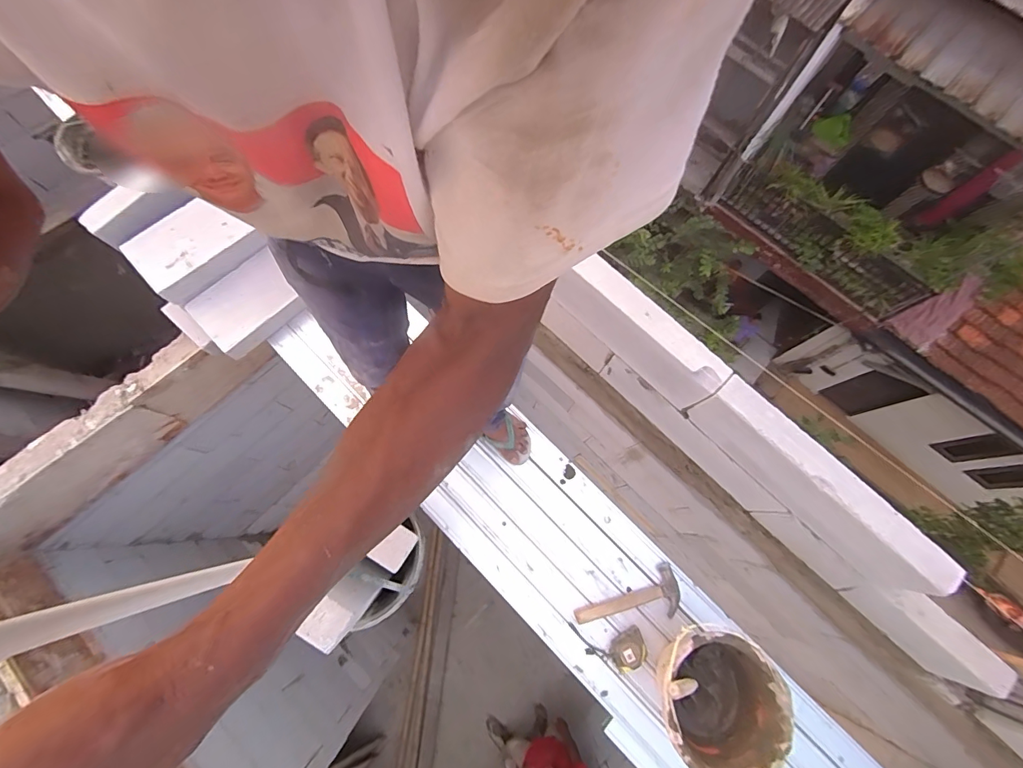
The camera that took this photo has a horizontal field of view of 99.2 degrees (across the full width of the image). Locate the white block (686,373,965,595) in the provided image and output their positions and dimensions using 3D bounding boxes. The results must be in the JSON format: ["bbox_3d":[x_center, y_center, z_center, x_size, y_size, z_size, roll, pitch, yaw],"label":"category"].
[{"bbox_3d":[0.682,0.230,1.012,0.086,0.203,0.582,-41,79,-13],"label":"white block"}]

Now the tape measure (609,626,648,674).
[{"bbox_3d":[0.303,0.687,1.121,0.098,0.044,0.078,-29,76,-10],"label":"tape measure"}]

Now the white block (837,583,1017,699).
[{"bbox_3d":[1.026,0.610,1.113,0.074,0.199,0.328,-42,79,-13],"label":"white block"}]

